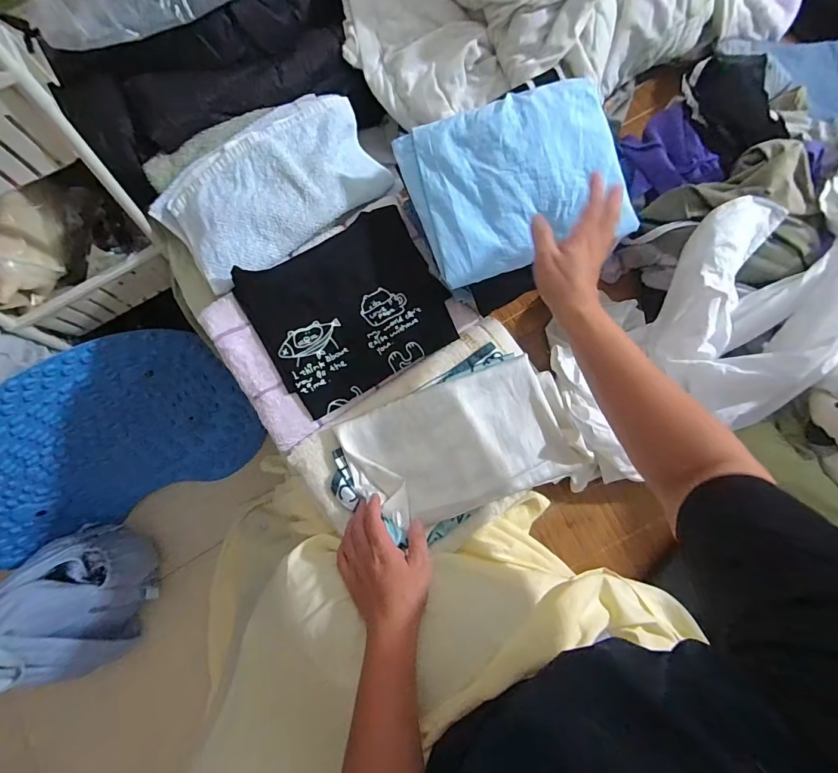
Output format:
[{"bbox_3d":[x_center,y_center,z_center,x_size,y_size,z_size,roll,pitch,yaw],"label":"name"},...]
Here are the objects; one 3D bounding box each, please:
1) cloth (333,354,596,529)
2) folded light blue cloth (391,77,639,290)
[{"bbox_3d":[0.058,0.077,0.544,0.289,0.031,0.174,-19,78,-4],"label":"cloth"},{"bbox_3d":[0.123,-0.259,0.531,0.260,0.029,0.204,-17,94,7],"label":"folded light blue cloth"}]

